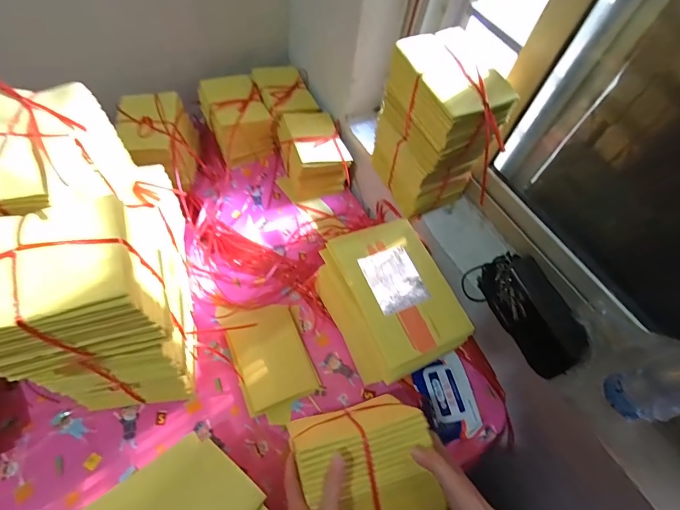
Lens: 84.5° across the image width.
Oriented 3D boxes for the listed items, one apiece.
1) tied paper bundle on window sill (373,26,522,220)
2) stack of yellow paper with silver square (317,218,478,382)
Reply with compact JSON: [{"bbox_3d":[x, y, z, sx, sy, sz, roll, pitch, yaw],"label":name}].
[{"bbox_3d":[0.165,-0.209,0.663,0.125,0.265,0.202,-24,61,-19],"label":"tied paper bundle on window sill"},{"bbox_3d":[0.089,0.093,0.675,0.175,0.173,0.238,-20,60,-17],"label":"stack of yellow paper with silver square"}]

